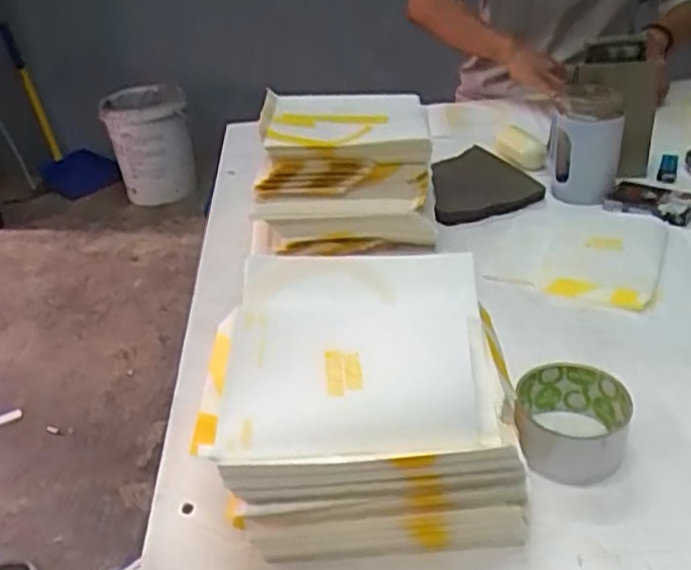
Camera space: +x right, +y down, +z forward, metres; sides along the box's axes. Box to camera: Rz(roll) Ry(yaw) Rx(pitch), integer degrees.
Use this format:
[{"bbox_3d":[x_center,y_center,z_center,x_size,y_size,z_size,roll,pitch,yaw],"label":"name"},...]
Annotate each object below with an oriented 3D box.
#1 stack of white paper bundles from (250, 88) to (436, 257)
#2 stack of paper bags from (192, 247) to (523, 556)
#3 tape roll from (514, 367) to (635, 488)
[{"bbox_3d":[0.000,-0.163,0.868,0.196,0.105,0.272,-2,32,4],"label":"stack of white paper bundles"},{"bbox_3d":[0.012,0.079,0.495,0.193,0.117,0.190,-3,32,2],"label":"stack of paper bags"},{"bbox_3d":[0.166,0.100,0.514,0.079,0.045,0.077,8,34,20],"label":"tape roll"}]

